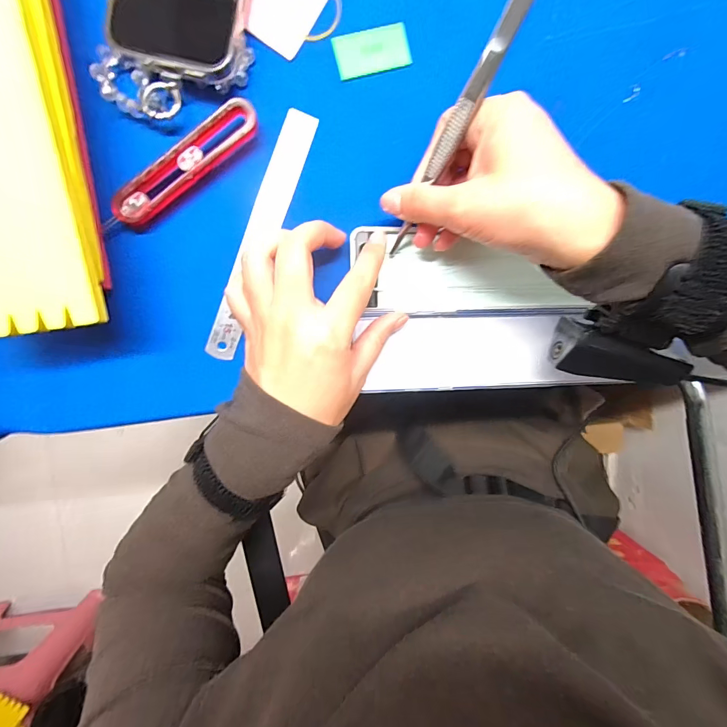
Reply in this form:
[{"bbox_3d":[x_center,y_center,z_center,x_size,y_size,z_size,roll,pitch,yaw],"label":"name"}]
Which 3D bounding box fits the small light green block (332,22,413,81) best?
[{"bbox_3d":[0.006,-0.206,0.245,0.048,0.004,0.026,-15,98,-4],"label":"small light green block"}]

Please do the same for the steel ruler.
[{"bbox_3d":[-0.070,-0.085,0.252,0.022,0.004,0.171,21,94,-8],"label":"steel ruler"}]

